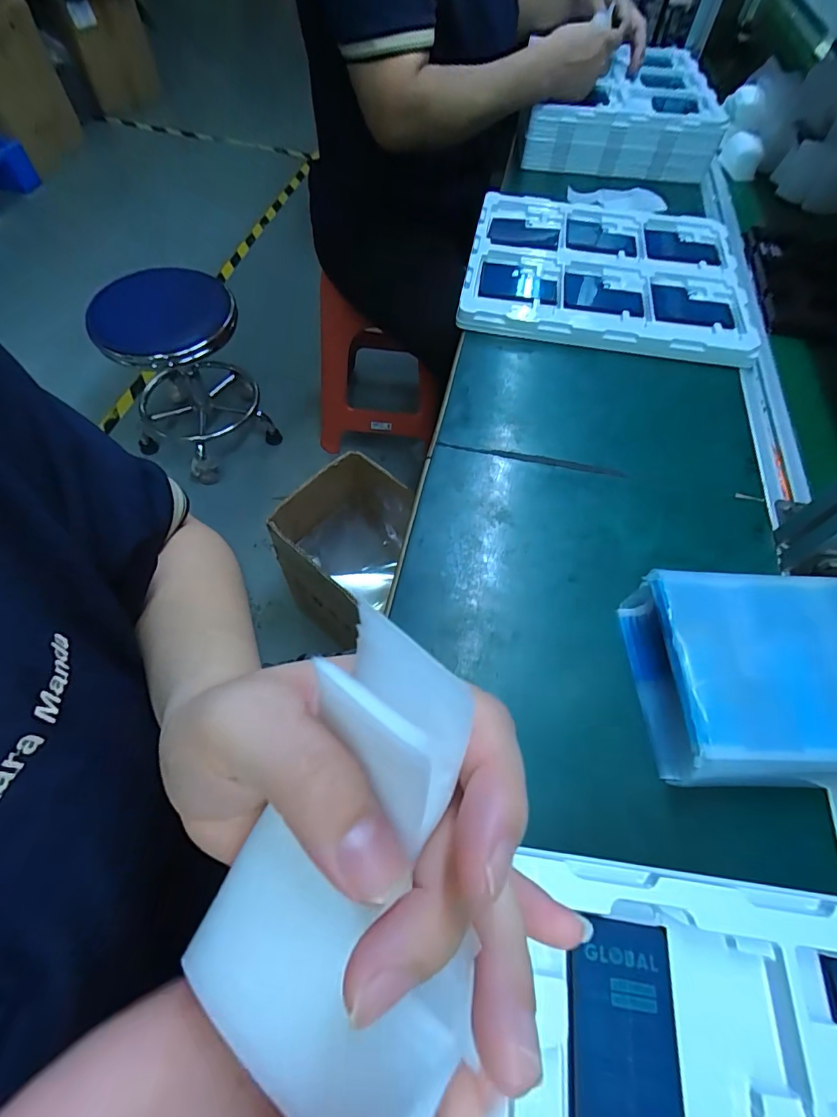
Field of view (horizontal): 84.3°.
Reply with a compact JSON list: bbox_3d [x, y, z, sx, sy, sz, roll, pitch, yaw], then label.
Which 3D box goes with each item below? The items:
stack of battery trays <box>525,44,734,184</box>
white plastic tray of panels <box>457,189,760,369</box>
[{"bbox_3d":[0.326,-0.719,0.746,0.282,0.087,0.303,9,60,3],"label":"stack of battery trays"},{"bbox_3d":[0.224,-0.348,0.563,0.318,0.031,0.280,11,60,4],"label":"white plastic tray of panels"}]

